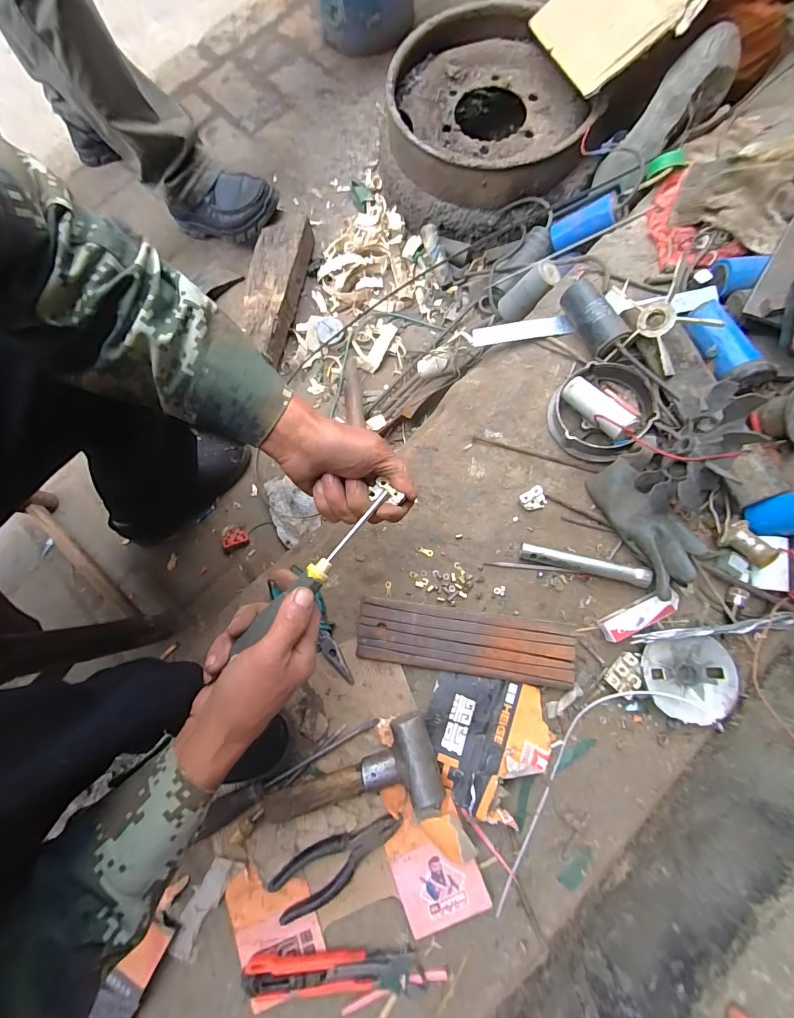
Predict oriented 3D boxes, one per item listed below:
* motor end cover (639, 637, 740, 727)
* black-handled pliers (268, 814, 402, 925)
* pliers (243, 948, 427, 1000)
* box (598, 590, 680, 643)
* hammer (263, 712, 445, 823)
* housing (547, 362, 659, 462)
[{"bbox_3d":[0.341,0.198,0.473,0.100,0.012,0.090,-6,74,1],"label":"motor end cover"},{"bbox_3d":[-0.069,0.389,0.458,0.157,0.020,0.052,-37,79,-7],"label":"black-handled pliers"},{"bbox_3d":[-0.066,0.497,0.433,0.187,0.024,0.041,3,77,2],"label":"pliers"},{"bbox_3d":[0.296,0.129,0.501,0.098,0.025,0.031,-24,77,-4],"label":"box"},{"bbox_3d":[-0.051,0.319,0.461,0.200,0.043,0.107,-18,77,-3],"label":"hammer"},{"bbox_3d":[0.272,-0.132,0.544,0.119,0.073,0.117,0,77,1],"label":"housing"}]

